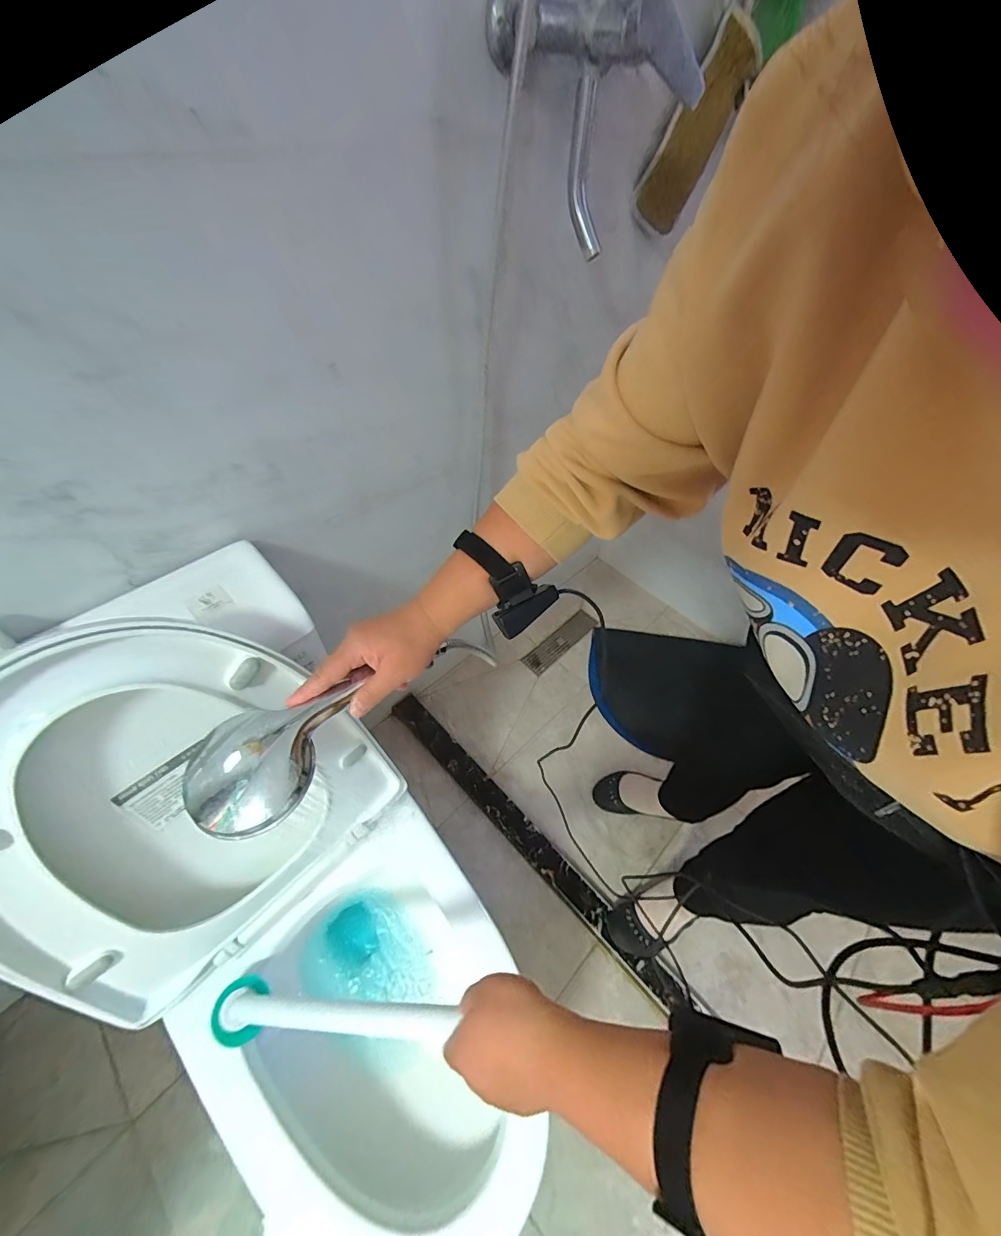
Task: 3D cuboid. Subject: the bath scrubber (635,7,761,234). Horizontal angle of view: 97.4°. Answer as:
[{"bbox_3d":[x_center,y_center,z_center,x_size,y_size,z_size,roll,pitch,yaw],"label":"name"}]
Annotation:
[{"bbox_3d":[0.305,-0.754,0.688,0.091,0.233,0.028,-4,44,-49],"label":"bath scrubber"}]

